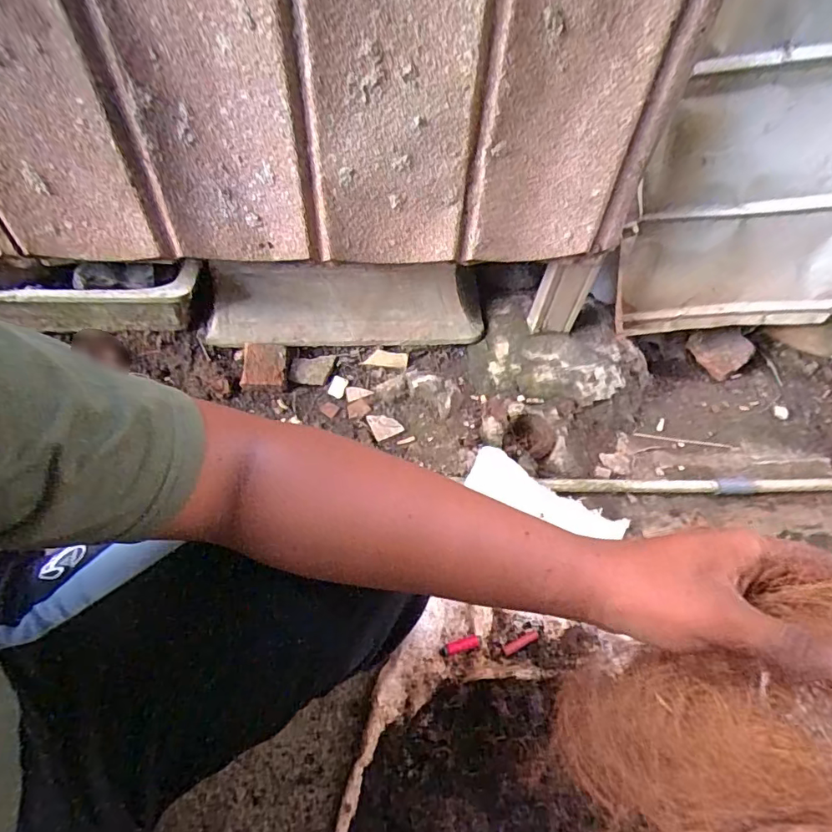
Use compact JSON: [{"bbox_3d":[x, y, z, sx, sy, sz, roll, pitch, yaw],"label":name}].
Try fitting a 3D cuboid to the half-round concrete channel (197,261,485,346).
[{"bbox_3d":[-0.131,-0.199,0.926,0.503,0.152,0.066,1,59,-4],"label":"half-round concrete channel"}]

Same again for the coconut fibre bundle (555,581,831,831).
[{"bbox_3d":[0.185,0.166,0.279,0.049,0.228,0.121,24,45,-41],"label":"coconut fibre bundle"}]

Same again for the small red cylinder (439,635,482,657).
[{"bbox_3d":[0.064,0.329,0.737,0.063,0.010,0.017,-13,59,-12],"label":"small red cylinder"}]

